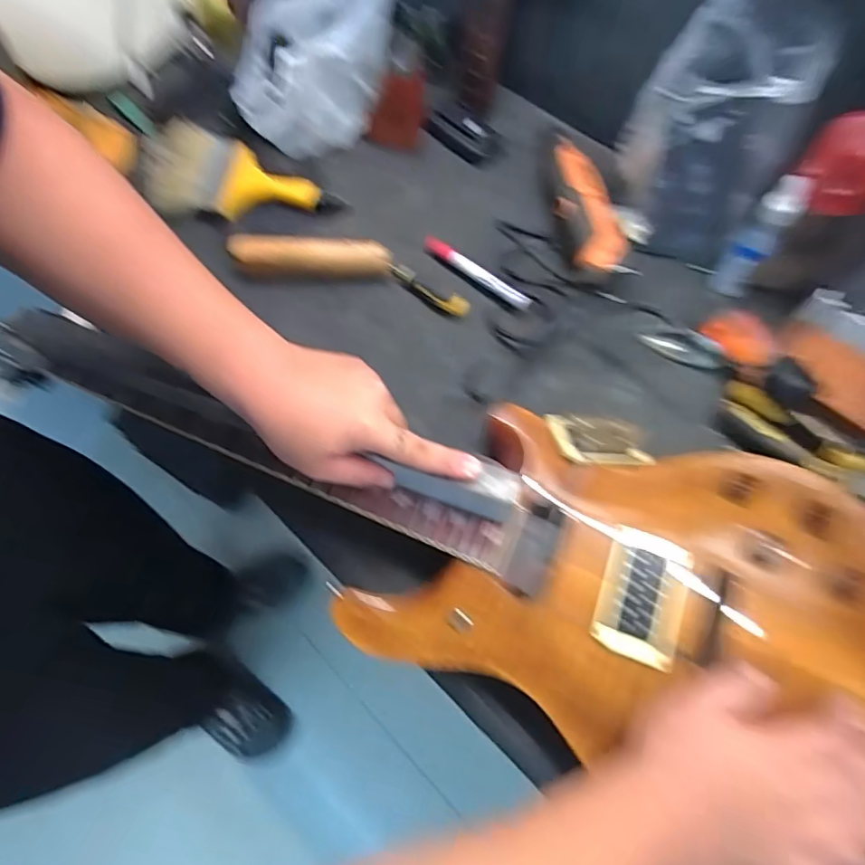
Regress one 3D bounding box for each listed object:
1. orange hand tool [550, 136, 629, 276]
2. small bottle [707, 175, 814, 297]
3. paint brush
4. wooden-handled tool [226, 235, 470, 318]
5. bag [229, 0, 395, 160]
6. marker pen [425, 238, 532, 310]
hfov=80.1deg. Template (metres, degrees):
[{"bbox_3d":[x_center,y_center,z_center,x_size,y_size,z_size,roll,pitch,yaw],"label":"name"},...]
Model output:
[{"bbox_3d":[0.176,-0.261,0.582,0.068,0.034,0.196,-6,67,1],"label":"orange hand tool"},{"bbox_3d":[0.328,-0.195,0.516,0.036,0.147,0.028,37,74,17],"label":"small bottle"},{"bbox_3d":[-0.246,-0.305,0.629,0.275,0.035,0.113,15,69,9],"label":"paint brush"},{"bbox_3d":[-0.091,-0.185,0.574,0.268,0.043,0.053,11,68,7],"label":"wooden-handled tool"},{"bbox_3d":[-0.152,-0.457,0.626,0.134,0.150,0.182,37,74,17],"label":"bag"},{"bbox_3d":[0.049,-0.180,0.581,0.144,0.017,0.015,37,74,17],"label":"marker pen"}]

